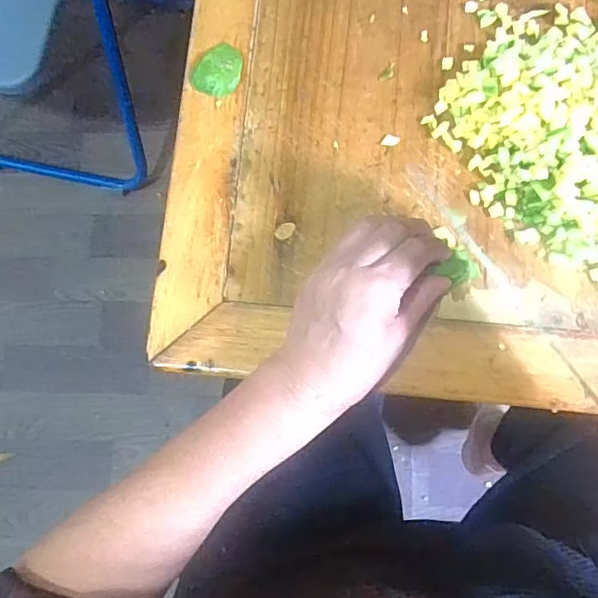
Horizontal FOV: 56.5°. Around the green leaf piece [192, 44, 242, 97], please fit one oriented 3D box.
[{"bbox_3d":[-0.063,-0.178,0.432,0.036,0.004,0.042,21,84,8],"label":"green leaf piece"}]

